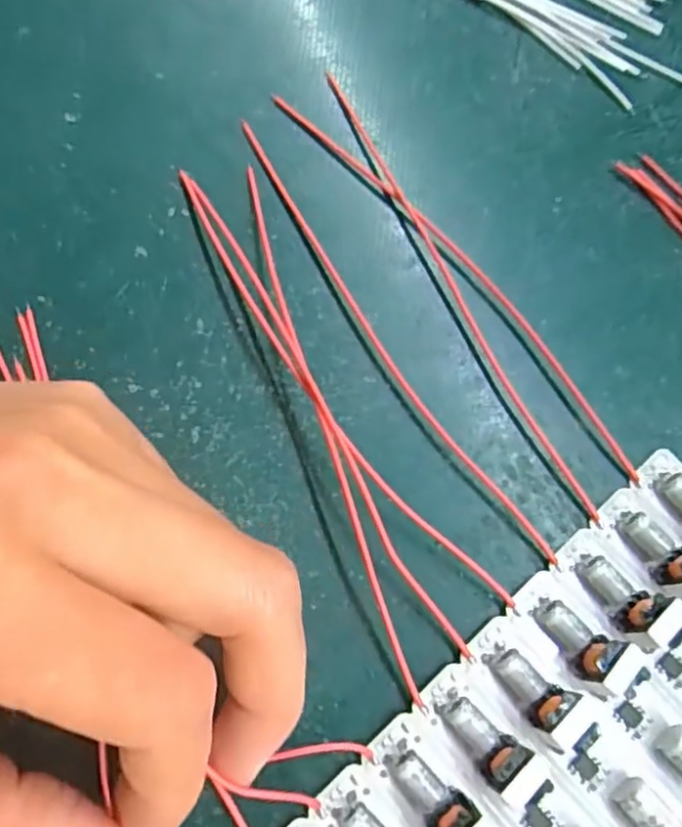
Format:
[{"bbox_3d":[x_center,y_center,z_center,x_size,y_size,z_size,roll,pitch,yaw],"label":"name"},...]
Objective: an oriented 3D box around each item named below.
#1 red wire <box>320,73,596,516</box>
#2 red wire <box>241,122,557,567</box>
[{"bbox_3d":[0.029,-0.033,0.176,0.005,0.007,0.134,-26,77,-9],"label":"red wire"},{"bbox_3d":[0.010,-0.020,0.172,0.009,0.006,0.138,-32,77,-10],"label":"red wire"}]

